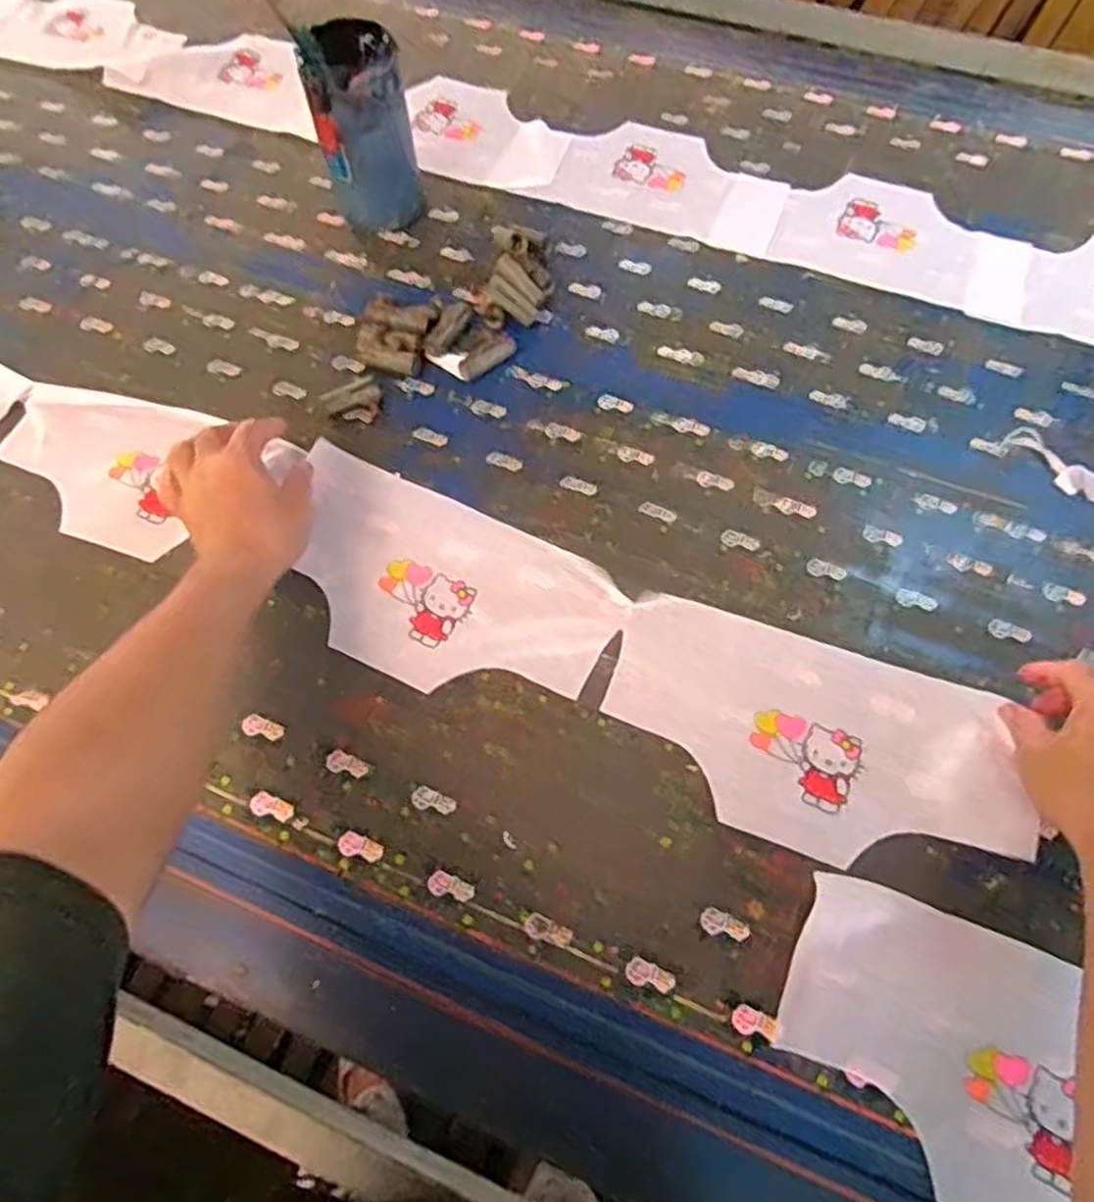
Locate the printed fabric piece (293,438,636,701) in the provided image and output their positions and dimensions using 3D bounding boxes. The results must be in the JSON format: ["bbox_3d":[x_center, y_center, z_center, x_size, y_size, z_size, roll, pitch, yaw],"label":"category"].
[{"bbox_3d":[-0.094,-0.012,0.635,0.300,0.017,0.164,24,67,12],"label":"printed fabric piece"}]

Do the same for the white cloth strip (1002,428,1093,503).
[{"bbox_3d":[0.464,-0.118,0.672,0.034,0.010,0.107,-34,68,-15],"label":"white cloth strip"}]

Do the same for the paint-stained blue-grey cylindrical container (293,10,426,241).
[{"bbox_3d":[-0.182,-0.470,0.758,0.093,0.177,0.081,-11,65,-4],"label":"paint-stained blue-grey cylindrical container"}]

